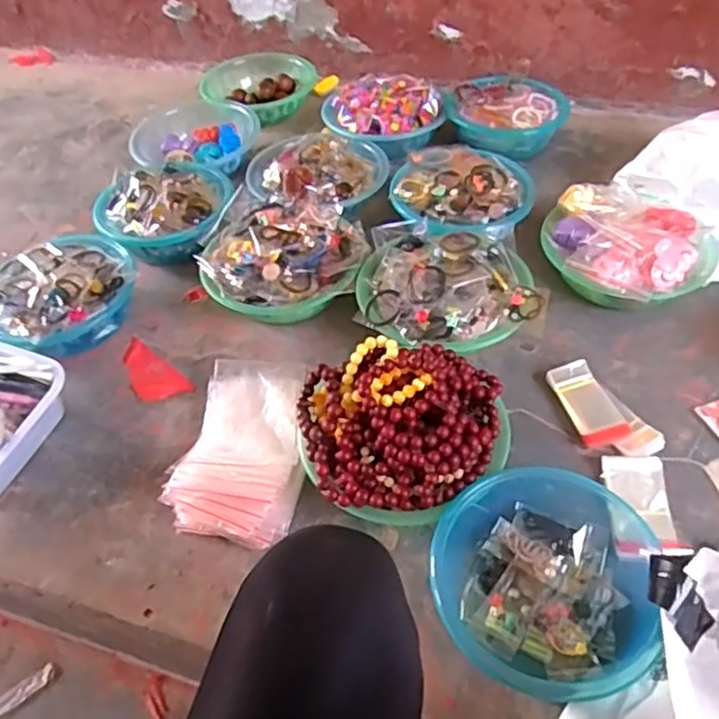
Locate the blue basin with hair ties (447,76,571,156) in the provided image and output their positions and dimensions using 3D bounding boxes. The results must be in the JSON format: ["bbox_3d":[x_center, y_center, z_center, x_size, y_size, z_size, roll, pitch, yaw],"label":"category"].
[{"bbox_3d":[0.270,-0.456,1.247,0.212,0.081,0.194,-2,49,2],"label":"blue basin with hair ties"}]

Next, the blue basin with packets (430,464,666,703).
[{"bbox_3d":[0.187,0.219,0.673,0.216,0.082,0.225,-2,49,2],"label":"blue basin with packets"}]

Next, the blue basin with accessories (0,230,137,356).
[{"bbox_3d":[-0.442,-0.092,0.981,0.208,0.108,0.207,-2,48,2],"label":"blue basin with accessories"}]

